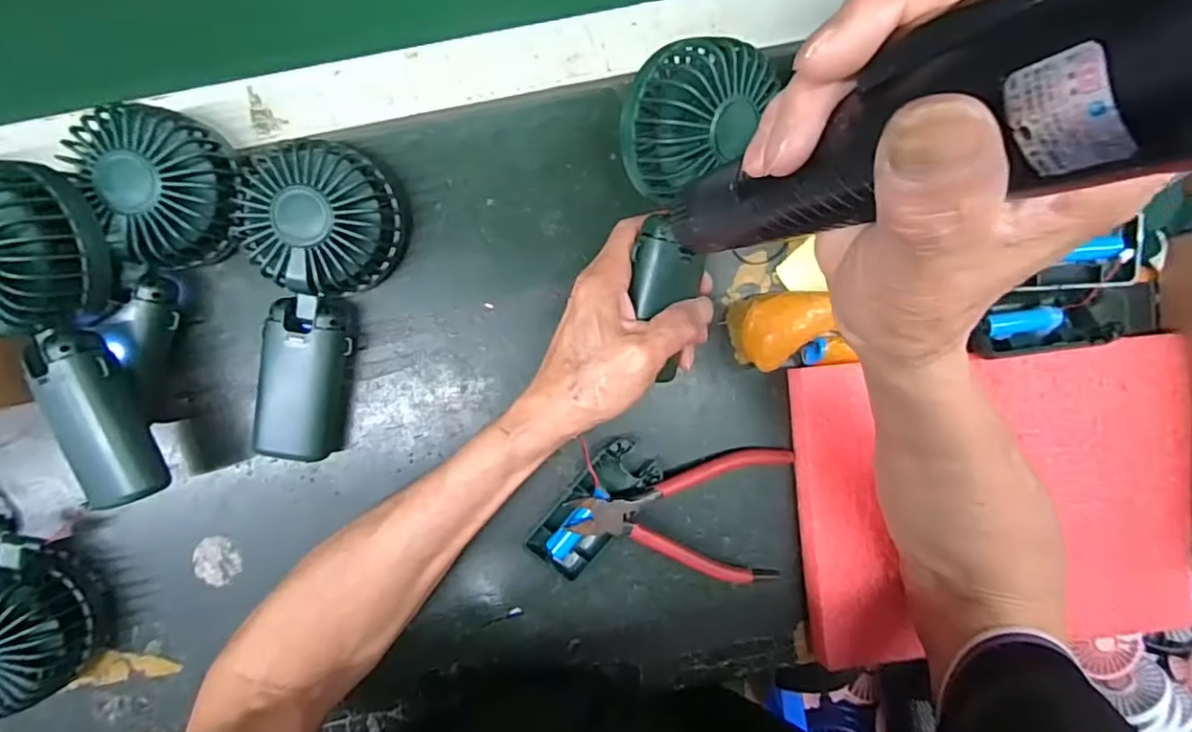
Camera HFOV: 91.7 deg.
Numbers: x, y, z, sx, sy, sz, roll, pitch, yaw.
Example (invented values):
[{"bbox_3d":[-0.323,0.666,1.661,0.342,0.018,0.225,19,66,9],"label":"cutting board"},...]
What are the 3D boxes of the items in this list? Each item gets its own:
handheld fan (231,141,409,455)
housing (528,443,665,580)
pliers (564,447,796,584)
[{"bbox_3d":[-0.175,-0.039,0.340,0.084,0.048,0.185,19,93,-4],"label":"handheld fan"},{"bbox_3d":[0.000,0.091,0.371,0.041,0.021,0.092,40,94,-3],"label":"housing"},{"bbox_3d":[0.056,0.088,0.370,0.137,0.022,0.087,12,94,-1],"label":"pliers"}]

